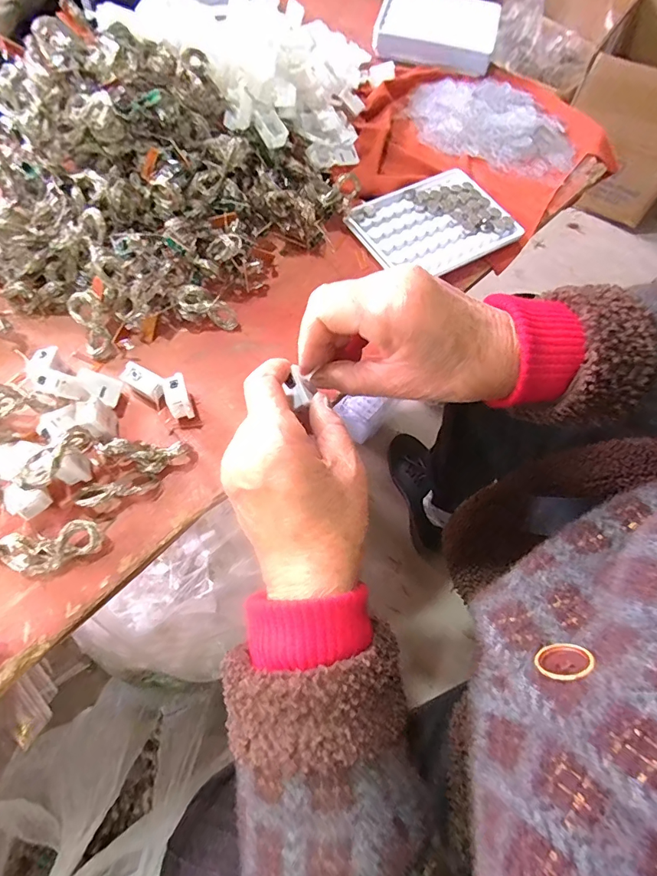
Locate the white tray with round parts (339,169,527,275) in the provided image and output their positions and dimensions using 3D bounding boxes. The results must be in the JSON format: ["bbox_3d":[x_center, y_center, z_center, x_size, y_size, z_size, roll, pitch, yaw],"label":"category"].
[{"bbox_3d":[0.090,-0.187,0.382,0.130,0.009,0.093,-25,70,-14],"label":"white tray with round parts"}]

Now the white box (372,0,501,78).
[{"bbox_3d":[0.124,-0.469,0.508,0.133,0.031,0.101,16,66,3],"label":"white box"}]

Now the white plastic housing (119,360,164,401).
[{"bbox_3d":[-0.125,-0.036,0.302,0.030,0.018,0.017,30,68,9],"label":"white plastic housing"}]

